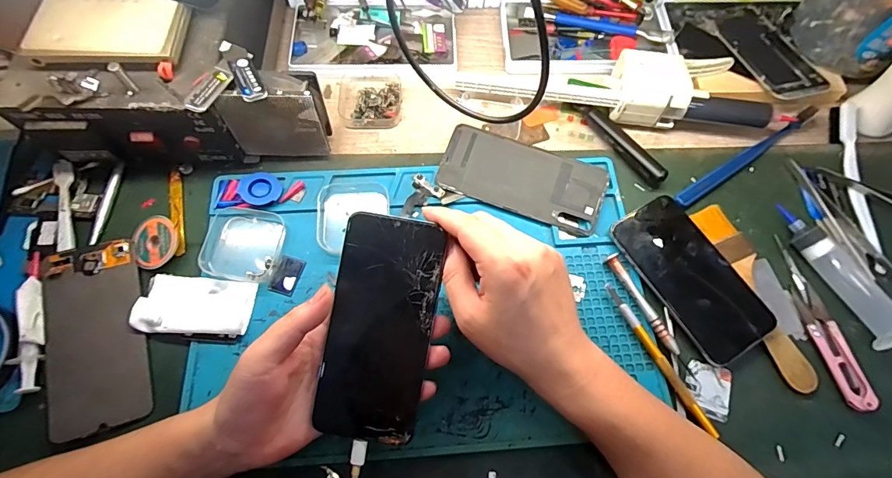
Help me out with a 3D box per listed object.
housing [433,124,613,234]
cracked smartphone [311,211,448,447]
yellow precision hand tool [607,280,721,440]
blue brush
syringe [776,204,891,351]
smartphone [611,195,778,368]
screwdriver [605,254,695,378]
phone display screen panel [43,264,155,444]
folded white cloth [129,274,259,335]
[{"bbox_3d":[0.072,-0.058,0.409,0.151,0.010,0.070,19,69,6],"label":"housing"},{"bbox_3d":[-0.046,0.061,0.306,0.070,0.004,0.153,11,87,0],"label":"cracked smartphone"},{"bbox_3d":[0.169,0.093,0.352,0.010,0.010,0.129,-26,71,-11],"label":"yellow precision hand tool"},{"bbox_3d":[0.291,-0.080,0.426,0.180,0.014,0.014,-32,72,-13],"label":"blue brush"},{"bbox_3d":[0.343,0.025,0.374,0.037,0.023,0.132,-22,70,-10],"label":"syringe"},{"bbox_3d":[0.212,0.030,0.374,0.073,0.013,0.141,-32,72,-13],"label":"smartphone"},{"bbox_3d":[0.170,0.062,0.364,0.010,0.010,0.113,-26,71,-11],"label":"screwdriver"},{"bbox_3d":[-0.273,0.084,0.342,0.069,0.007,0.126,-14,72,-13],"label":"phone display screen panel"},{"bbox_3d":[-0.205,0.053,0.357,0.089,0.016,0.047,1,70,2],"label":"folded white cloth"}]

